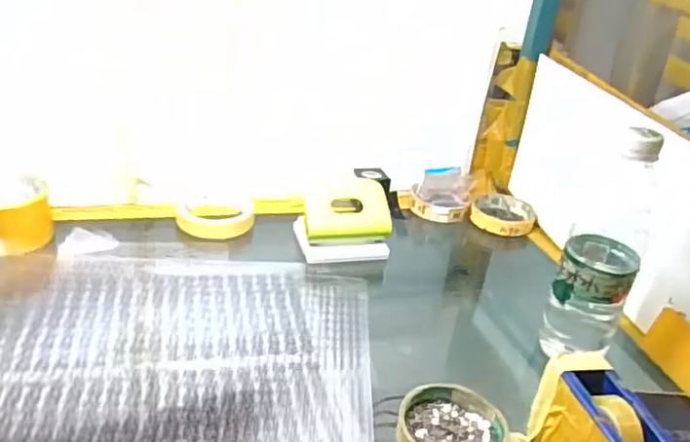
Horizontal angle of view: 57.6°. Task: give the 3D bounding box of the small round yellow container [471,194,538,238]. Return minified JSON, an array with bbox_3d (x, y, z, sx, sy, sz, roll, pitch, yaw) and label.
[{"bbox_3d":[0.214,-0.013,0.848,0.088,0.019,0.103,13,28,13],"label":"small round yellow container"}]

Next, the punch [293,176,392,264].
[{"bbox_3d":[-0.001,-0.005,0.726,0.102,0.076,0.069,-3,29,-18],"label":"punch"}]

